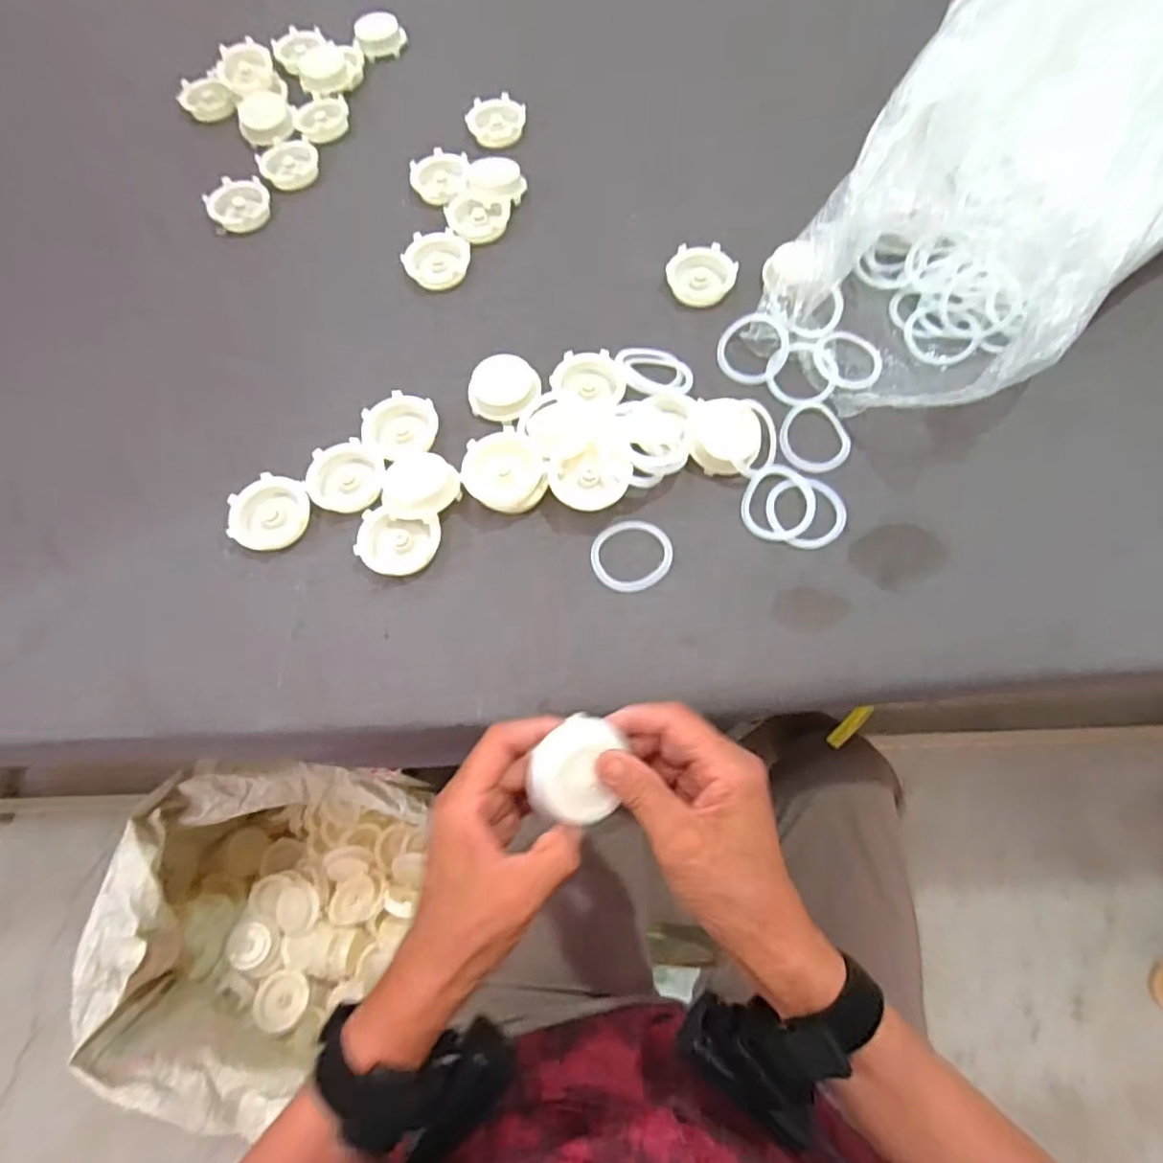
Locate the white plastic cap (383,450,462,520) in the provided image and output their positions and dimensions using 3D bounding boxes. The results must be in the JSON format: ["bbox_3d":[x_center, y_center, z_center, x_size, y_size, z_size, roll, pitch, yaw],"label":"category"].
[{"bbox_3d":[-0.121,-0.069,0.465,0.054,0.018,0.057,-1,68,2],"label":"white plastic cap"}]

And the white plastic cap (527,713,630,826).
[{"bbox_3d":[0.000,0.104,0.344,0.046,0.016,0.056,23,71,11],"label":"white plastic cap"}]

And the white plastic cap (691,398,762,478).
[{"bbox_3d":[0.107,-0.108,0.474,0.053,0.026,0.056,-1,68,2],"label":"white plastic cap"}]

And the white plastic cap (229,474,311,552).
[{"bbox_3d":[-0.236,-0.051,0.471,0.054,0.016,0.058,-1,68,2],"label":"white plastic cap"}]

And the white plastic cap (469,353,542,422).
[{"bbox_3d":[-0.062,-0.155,0.501,0.056,0.017,0.051,-1,68,2],"label":"white plastic cap"}]

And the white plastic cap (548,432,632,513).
[{"bbox_3d":[0.005,-0.080,0.448,0.057,0.015,0.059,-2,76,9],"label":"white plastic cap"}]

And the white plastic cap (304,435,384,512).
[{"bbox_3d":[-0.179,-0.082,0.482,0.058,0.016,0.053,-1,68,2],"label":"white plastic cap"}]

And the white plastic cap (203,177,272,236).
[{"bbox_3d":[-0.334,-0.369,0.609,0.056,0.016,0.057,-1,68,2],"label":"white plastic cap"}]

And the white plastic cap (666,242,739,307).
[{"bbox_3d":[0.106,-0.270,0.547,0.058,0.010,0.058,-1,68,2],"label":"white plastic cap"}]

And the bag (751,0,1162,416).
[{"bbox_3d":[0.356,-0.330,0.488,0.467,0.174,0.269,-34,71,-11],"label":"bag"}]

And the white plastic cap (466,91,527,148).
[{"bbox_3d":[-0.086,-0.471,0.638,0.058,0.017,0.058,-1,68,2],"label":"white plastic cap"}]

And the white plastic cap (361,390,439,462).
[{"bbox_3d":[-0.143,-0.123,0.499,0.054,0.017,0.057,-1,68,2],"label":"white plastic cap"}]

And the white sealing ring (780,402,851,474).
[{"bbox_3d":[0.182,-0.113,0.489,0.053,0.006,0.063,-14,68,-3],"label":"white sealing ring"}]

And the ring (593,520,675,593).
[{"bbox_3d":[0.037,-0.019,0.455,0.058,0.005,0.058,-1,68,2],"label":"ring"}]

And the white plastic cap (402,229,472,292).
[{"bbox_3d":[-0.130,-0.293,0.568,0.057,0.012,0.059,-1,68,2],"label":"white plastic cap"}]

